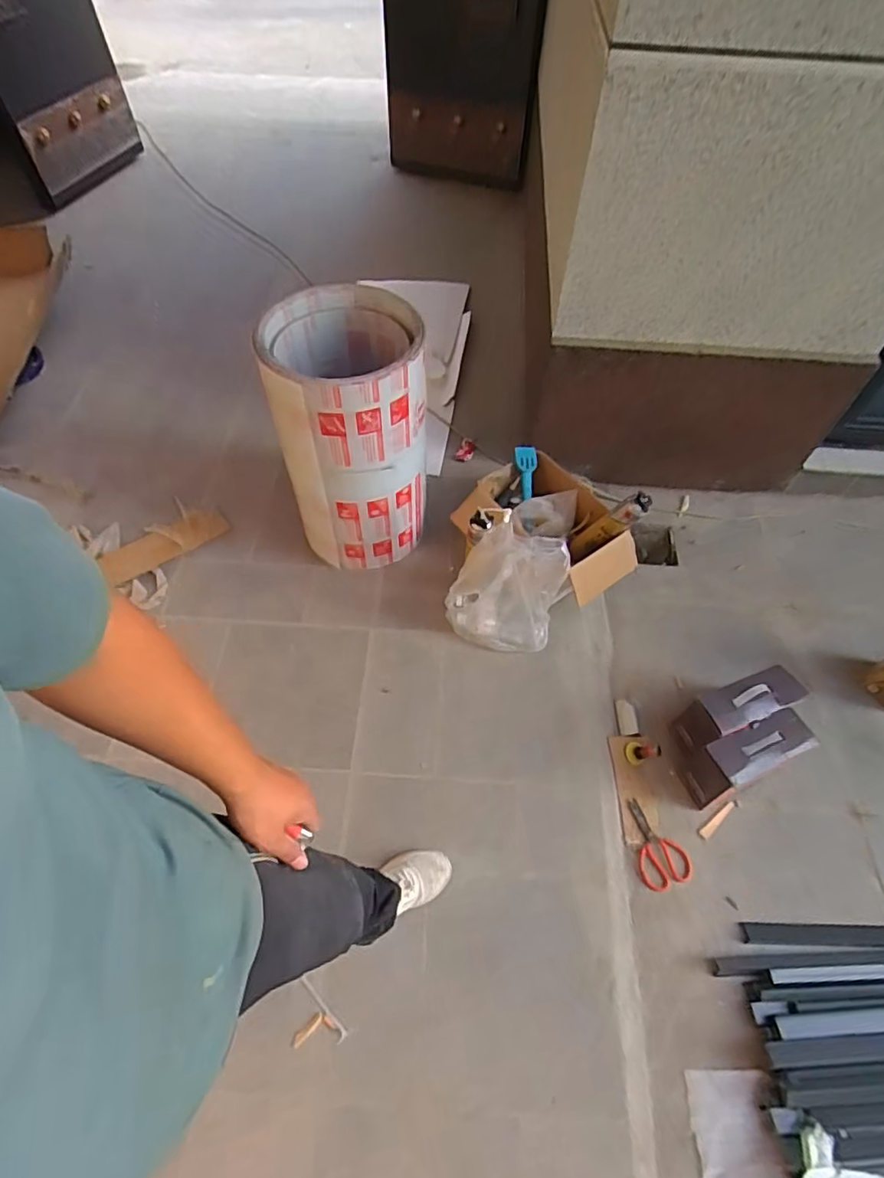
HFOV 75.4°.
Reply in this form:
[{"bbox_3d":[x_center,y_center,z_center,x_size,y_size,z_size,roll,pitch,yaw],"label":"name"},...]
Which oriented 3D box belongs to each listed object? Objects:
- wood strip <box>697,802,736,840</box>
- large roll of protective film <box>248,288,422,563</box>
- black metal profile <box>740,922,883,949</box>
[{"bbox_3d":[0.664,0.559,1.379,0.124,0.008,0.024,-30,63,-19],"label":"wood strip"},{"bbox_3d":[-0.234,-0.392,1.554,0.366,0.642,0.356,1,58,-1],"label":"large roll of protective film"},{"bbox_3d":[0.962,0.762,1.255,0.589,0.041,0.048,0,54,1],"label":"black metal profile"}]

